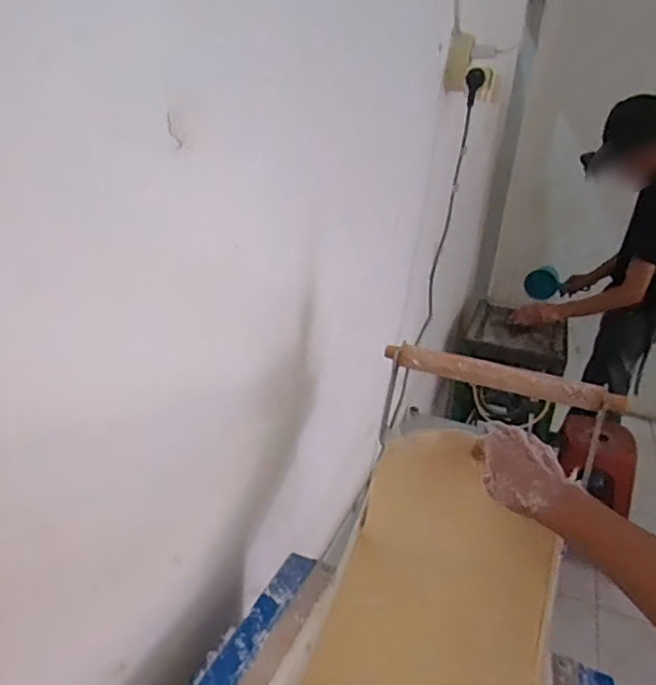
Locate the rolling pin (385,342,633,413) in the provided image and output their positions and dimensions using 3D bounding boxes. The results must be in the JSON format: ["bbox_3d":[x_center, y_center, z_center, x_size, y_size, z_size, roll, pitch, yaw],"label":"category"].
[{"bbox_3d":[0.196,0.039,0.642,0.264,0.031,0.028,15,26,21],"label":"rolling pin"}]

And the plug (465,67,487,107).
[{"bbox_3d":[0.279,-0.490,1.070,0.035,0.065,0.038,13,26,17],"label":"plug"}]

